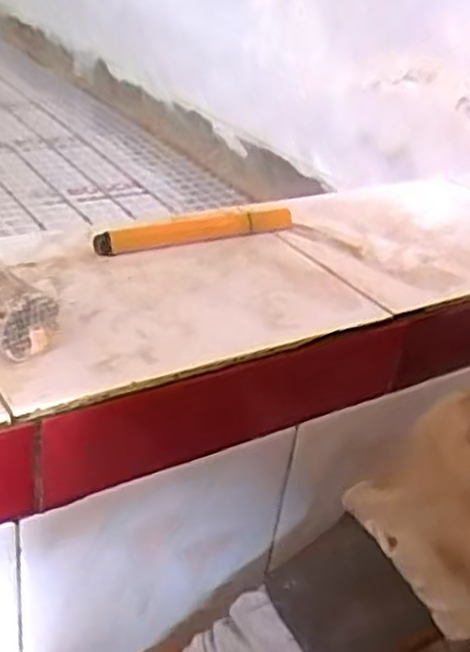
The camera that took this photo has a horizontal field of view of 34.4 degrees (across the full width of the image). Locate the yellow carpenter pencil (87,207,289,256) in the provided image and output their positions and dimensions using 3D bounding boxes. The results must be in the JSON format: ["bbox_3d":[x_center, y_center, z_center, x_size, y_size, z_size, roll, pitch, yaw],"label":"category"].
[{"bbox_3d":[-0.020,-0.056,0.441,0.131,0.017,0.012,-13,37,-30],"label":"yellow carpenter pencil"}]

